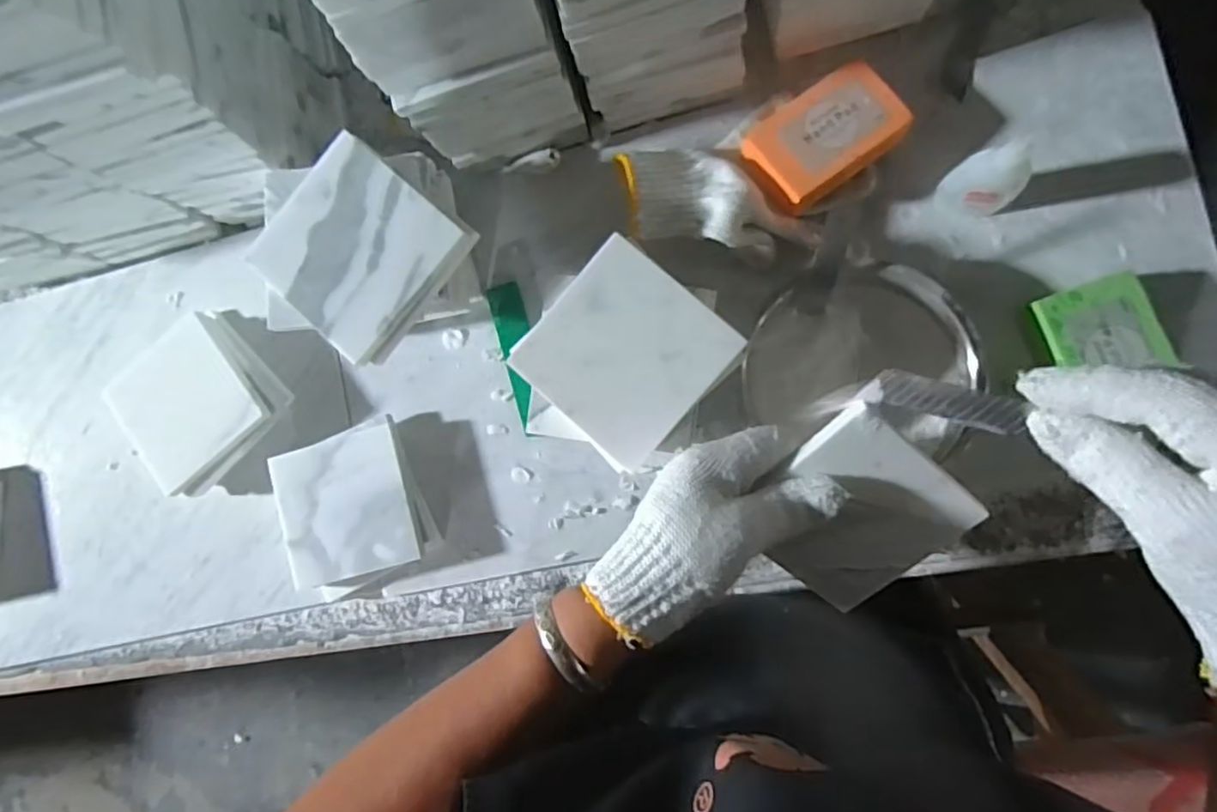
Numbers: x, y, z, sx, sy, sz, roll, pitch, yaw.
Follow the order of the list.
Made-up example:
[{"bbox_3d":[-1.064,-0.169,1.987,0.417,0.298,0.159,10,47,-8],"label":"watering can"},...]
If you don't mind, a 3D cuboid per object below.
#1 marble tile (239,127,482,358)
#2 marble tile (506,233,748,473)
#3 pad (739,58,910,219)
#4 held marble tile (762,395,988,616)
[{"bbox_3d":[-0.151,-0.093,0.389,0.100,0.015,0.101,40,93,6],"label":"marble tile"},{"bbox_3d":[0.008,-0.031,0.376,0.101,0.011,0.100,42,93,6],"label":"marble tile"},{"bbox_3d":[0.144,-0.180,0.428,0.097,0.020,0.062,-35,85,4],"label":"pad"},{"bbox_3d":[0.133,0.060,0.354,0.101,0.007,0.099,38,115,-15],"label":"held marble tile"}]

